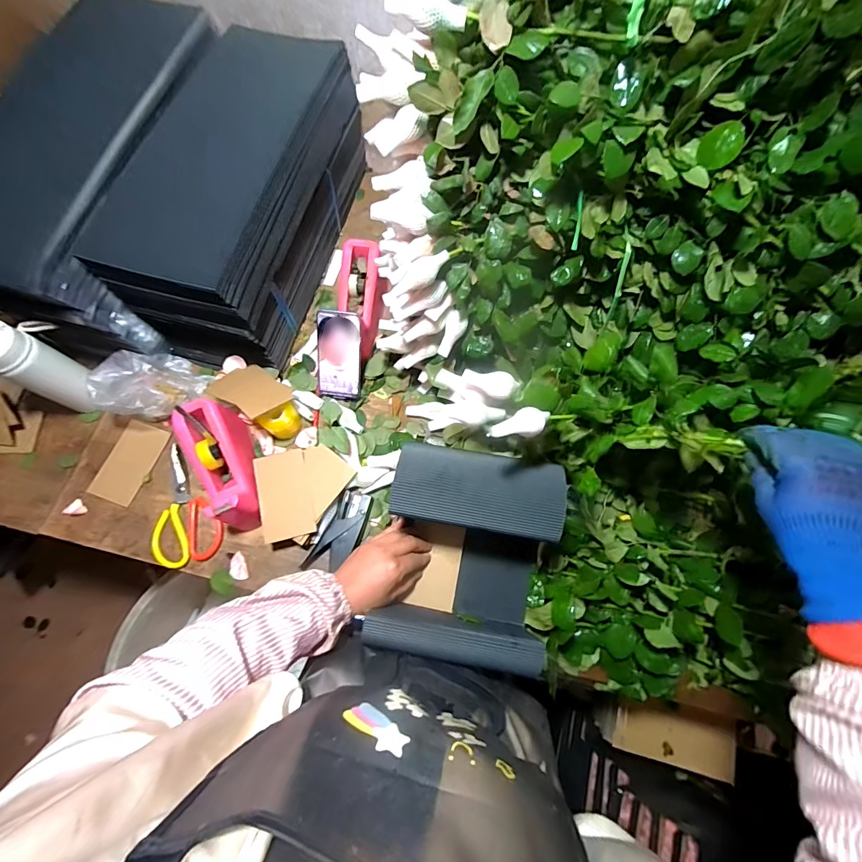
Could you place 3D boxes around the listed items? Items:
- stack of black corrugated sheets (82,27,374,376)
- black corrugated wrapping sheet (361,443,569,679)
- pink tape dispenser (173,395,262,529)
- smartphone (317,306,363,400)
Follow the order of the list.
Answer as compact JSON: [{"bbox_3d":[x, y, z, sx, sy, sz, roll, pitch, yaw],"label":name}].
[{"bbox_3d":[-0.320,-0.435,0.705,0.247,0.215,0.589,14,72,3],"label":"stack of black corrugated sheets"},{"bbox_3d":[0.047,0.167,0.520,0.209,0.166,0.234,8,72,1],"label":"black corrugated wrapping sheet"},{"bbox_3d":[-0.324,0.054,0.604,0.079,0.107,0.211,-23,87,-9],"label":"pink tape dispenser"},{"bbox_3d":[-0.159,-0.129,0.668,0.073,0.154,0.013,5,27,-5],"label":"smartphone"}]

